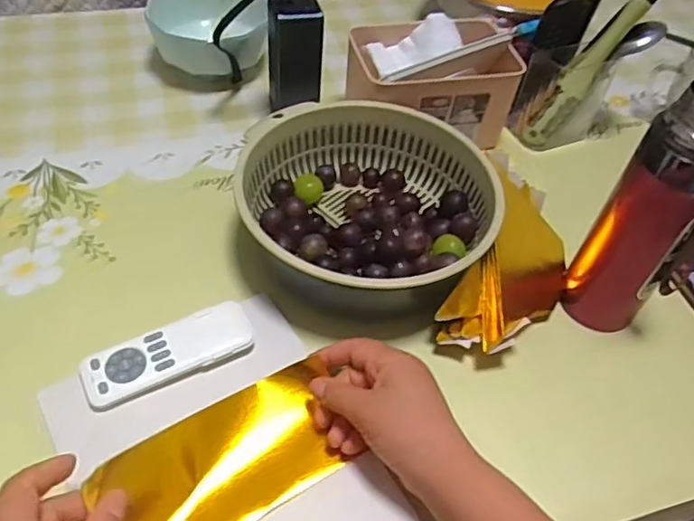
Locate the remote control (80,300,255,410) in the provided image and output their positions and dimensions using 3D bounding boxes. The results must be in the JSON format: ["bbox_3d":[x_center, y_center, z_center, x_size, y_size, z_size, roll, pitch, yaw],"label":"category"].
[{"bbox_3d":[-0.136,0.071,0.463,0.126,0.015,0.044,-21,53,-22],"label":"remote control"}]

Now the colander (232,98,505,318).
[{"bbox_3d":[0.018,-0.048,0.544,0.222,0.076,0.211,3,48,-3],"label":"colander"}]

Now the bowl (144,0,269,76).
[{"bbox_3d":[-0.160,-0.276,0.727,0.133,0.081,0.139,3,50,-4],"label":"bowl"}]

